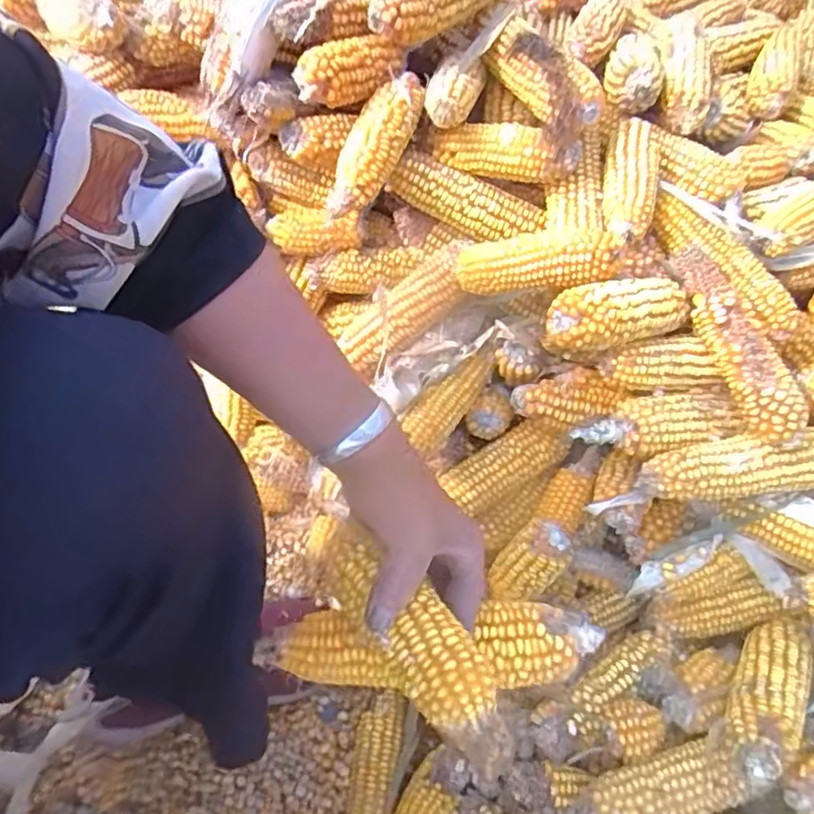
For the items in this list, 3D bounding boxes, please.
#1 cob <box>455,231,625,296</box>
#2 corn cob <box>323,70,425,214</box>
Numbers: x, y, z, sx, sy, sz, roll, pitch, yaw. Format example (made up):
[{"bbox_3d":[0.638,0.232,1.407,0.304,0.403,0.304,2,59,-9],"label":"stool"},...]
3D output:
[{"bbox_3d":[0.102,-0.117,0.512,0.132,0.036,0.036,-2,54,22],"label":"cob"},{"bbox_3d":[-0.026,-0.215,0.530,0.036,0.035,0.134,28,87,17],"label":"corn cob"}]

